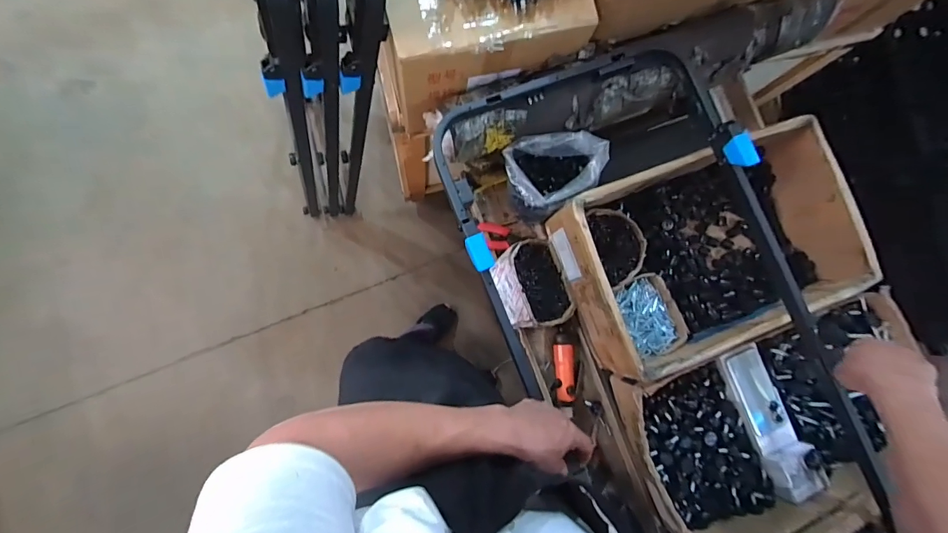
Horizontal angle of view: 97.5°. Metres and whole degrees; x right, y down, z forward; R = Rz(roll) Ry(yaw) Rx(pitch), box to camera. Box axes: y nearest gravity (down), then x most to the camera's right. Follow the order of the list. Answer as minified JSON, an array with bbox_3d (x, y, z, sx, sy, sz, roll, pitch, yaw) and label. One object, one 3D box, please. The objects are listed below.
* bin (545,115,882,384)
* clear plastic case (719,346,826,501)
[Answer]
[{"bbox_3d":[0.465,-0.036,0.829,0.547,0.168,0.352,-18,85,-8],"label":"bin"},{"bbox_3d":[0.566,0.294,0.799,0.095,0.044,0.274,-13,73,-9],"label":"clear plastic case"}]

